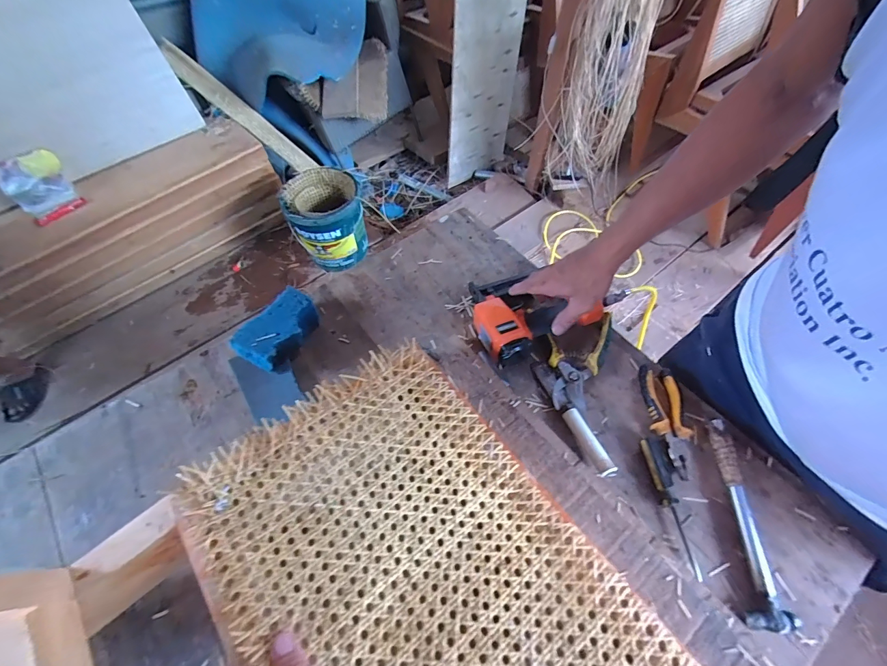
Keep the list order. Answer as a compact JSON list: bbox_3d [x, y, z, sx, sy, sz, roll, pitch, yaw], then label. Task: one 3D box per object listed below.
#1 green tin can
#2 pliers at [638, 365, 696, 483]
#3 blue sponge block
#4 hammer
[{"bbox_3d":[-0.468,-0.441,1.605,0.290,0.340,0.266,-16,59,-9],"label":"green tin can"},{"bbox_3d":[0.319,0.121,0.552,0.051,0.022,0.159,4,58,3],"label":"pliers"},{"bbox_3d":[-0.250,-0.005,0.603,0.069,0.062,0.131,23,61,14],"label":"blue sponge block"},{"bbox_3d":[0.379,0.228,0.485,0.052,0.022,0.233,8,58,5],"label":"hammer"}]

